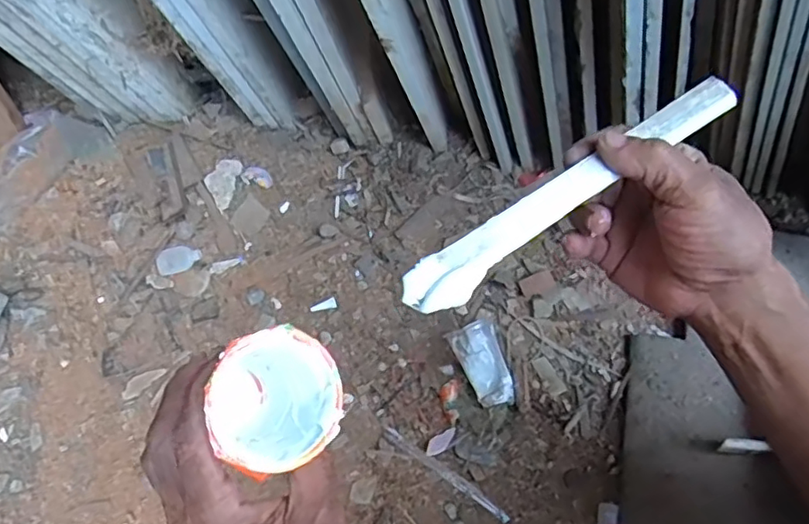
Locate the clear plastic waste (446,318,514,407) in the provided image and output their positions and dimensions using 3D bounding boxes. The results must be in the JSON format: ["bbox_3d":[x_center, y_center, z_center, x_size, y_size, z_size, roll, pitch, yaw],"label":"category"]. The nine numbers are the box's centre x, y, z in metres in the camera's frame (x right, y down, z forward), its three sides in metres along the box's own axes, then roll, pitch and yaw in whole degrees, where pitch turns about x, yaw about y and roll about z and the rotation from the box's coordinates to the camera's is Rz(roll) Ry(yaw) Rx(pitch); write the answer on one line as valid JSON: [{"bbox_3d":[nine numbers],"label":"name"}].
[{"bbox_3d":[0.099,0.123,0.726,0.057,0.042,0.102,-26,72,-6],"label":"clear plastic waste"}]

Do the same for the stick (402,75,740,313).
[{"bbox_3d":[0.101,-0.042,0.337,0.243,0.009,0.028,-33,73,-17],"label":"stick"}]

